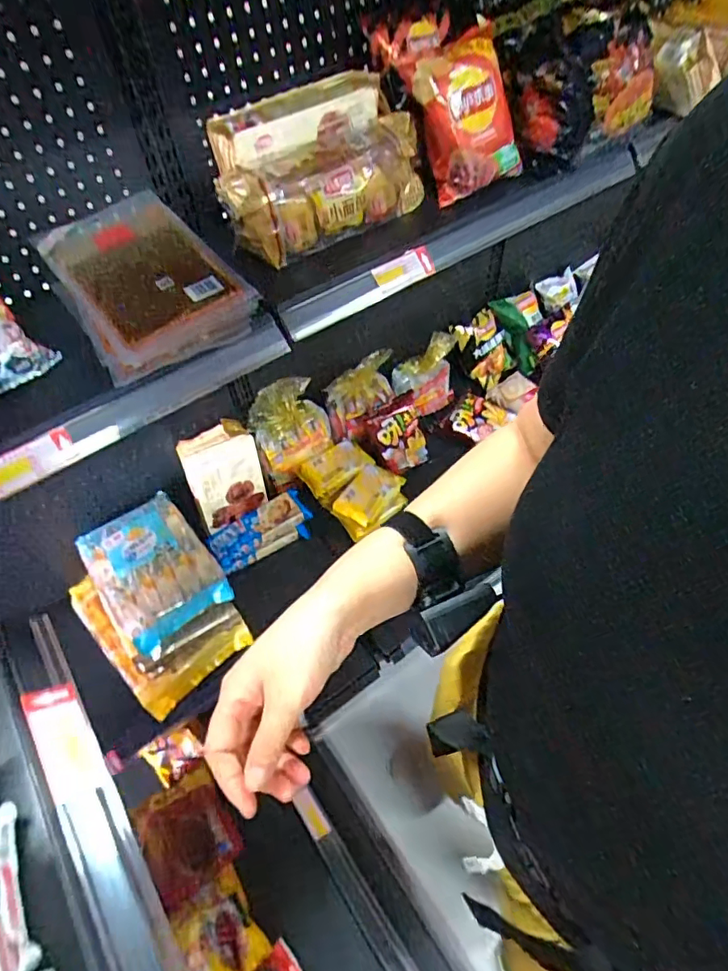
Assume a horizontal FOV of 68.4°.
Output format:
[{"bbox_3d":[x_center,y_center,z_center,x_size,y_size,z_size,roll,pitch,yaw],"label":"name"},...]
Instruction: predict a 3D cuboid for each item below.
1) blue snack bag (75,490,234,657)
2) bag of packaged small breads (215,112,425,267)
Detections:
[{"bbox_3d":[-0.388,0.148,0.978,0.197,0.058,0.259,-31,56,-17],"label":"blue snack bag"},{"bbox_3d":[-0.050,-0.407,0.741,0.280,0.096,0.098,-30,56,-17],"label":"bag of packaged small breads"}]

